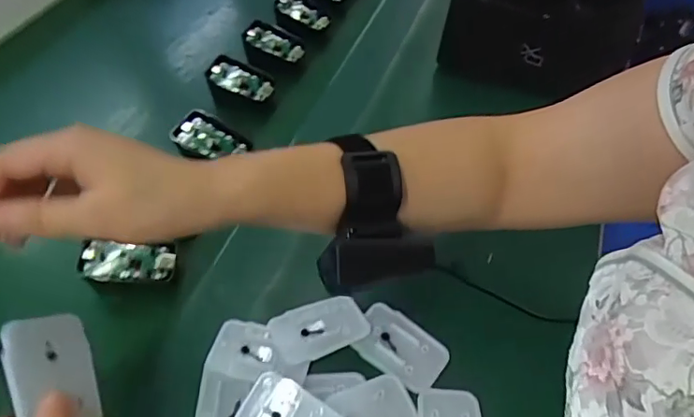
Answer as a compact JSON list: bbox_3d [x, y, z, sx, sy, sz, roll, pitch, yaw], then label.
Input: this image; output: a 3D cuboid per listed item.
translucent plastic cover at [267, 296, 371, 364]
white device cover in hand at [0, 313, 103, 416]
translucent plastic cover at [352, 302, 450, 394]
[{"bbox_3d":[-0.021,0.089,0.400,0.072,0.010,0.046,-17,52,-14],"label":"translucent plastic cover"},{"bbox_3d":[-0.160,0.090,0.290,0.044,0.006,0.064,0,66,-53],"label":"white device cover in hand"},{"bbox_3d":[0.040,0.103,0.399,0.069,0.007,0.045,30,56,23],"label":"translucent plastic cover"}]

